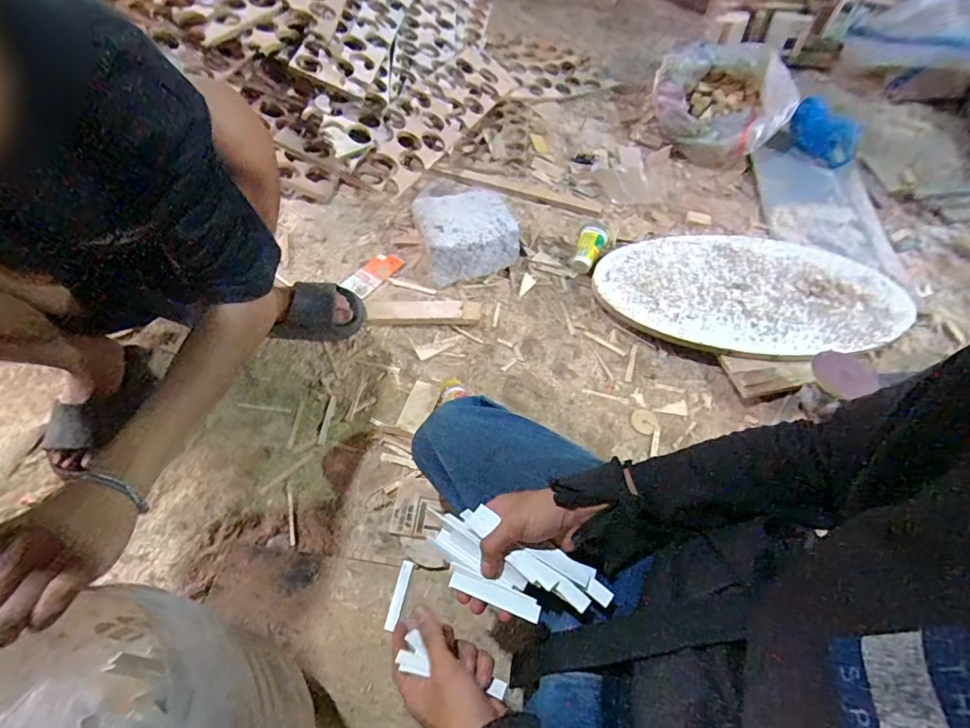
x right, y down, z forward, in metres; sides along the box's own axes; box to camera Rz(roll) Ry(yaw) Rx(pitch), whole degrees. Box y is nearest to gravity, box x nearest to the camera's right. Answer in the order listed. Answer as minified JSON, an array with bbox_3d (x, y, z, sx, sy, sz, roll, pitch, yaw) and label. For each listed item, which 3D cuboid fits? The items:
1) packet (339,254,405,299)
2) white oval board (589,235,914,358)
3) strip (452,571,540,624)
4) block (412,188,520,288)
[{"bbox_3d":[-0.226,-0.185,0.938,0.060,0.009,0.128,31,61,17],"label":"packet"},{"bbox_3d":[0.540,-0.146,0.935,0.619,0.029,0.315,4,57,1],"label":"white oval board"},{"bbox_3d":[0.009,0.206,0.411,0.082,0.006,0.014,17,58,13],"label":"strip"},{"bbox_3d":[-0.036,-0.269,0.961,0.195,0.111,0.193,-15,59,-11],"label":"block"}]

